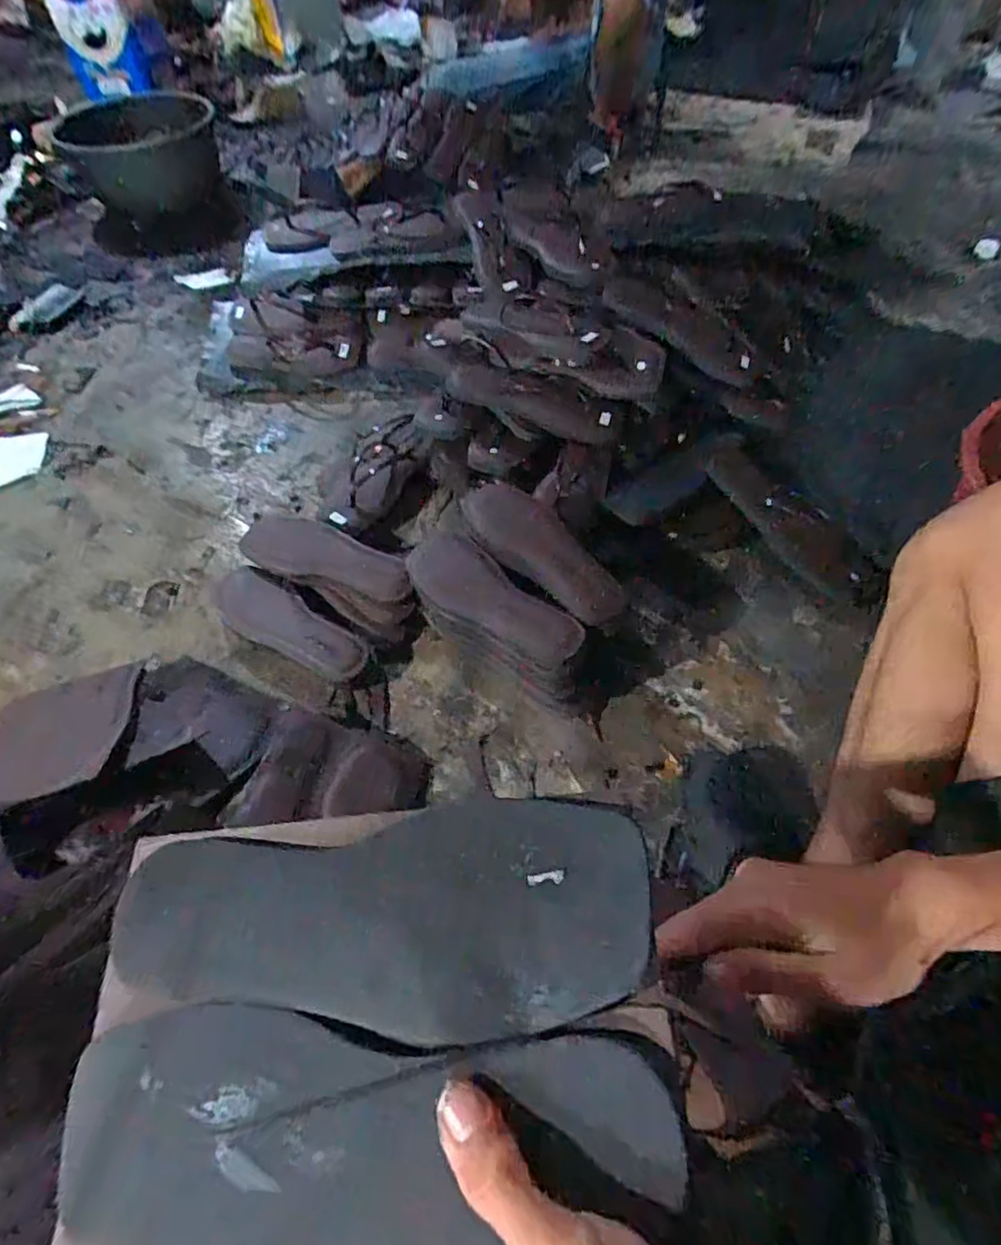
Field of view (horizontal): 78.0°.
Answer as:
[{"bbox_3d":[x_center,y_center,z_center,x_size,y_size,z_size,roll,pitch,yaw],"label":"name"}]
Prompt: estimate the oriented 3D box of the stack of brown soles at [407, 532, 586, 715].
[{"bbox_3d":[-0.003,-0.010,0.757,0.263,0.058,0.102,42,64,9],"label":"stack of brown soles"}]

